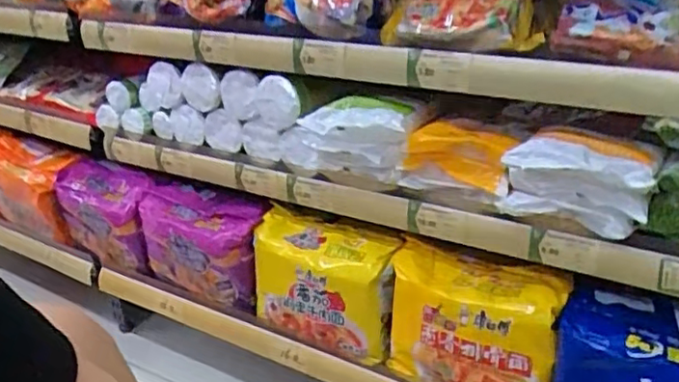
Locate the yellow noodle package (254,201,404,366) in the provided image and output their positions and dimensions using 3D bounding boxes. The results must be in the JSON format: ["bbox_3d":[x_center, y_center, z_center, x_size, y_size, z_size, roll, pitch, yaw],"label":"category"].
[{"bbox_3d":[-0.021,0.127,0.834,0.196,0.153,0.077,11,29,27],"label":"yellow noodle package"}]

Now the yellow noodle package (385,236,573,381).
[{"bbox_3d":[0.157,0.161,0.743,0.198,0.143,0.088,11,29,27],"label":"yellow noodle package"}]

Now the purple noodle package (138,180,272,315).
[{"bbox_3d":[-0.199,0.078,0.919,0.200,0.139,0.097,10,29,25],"label":"purple noodle package"}]

